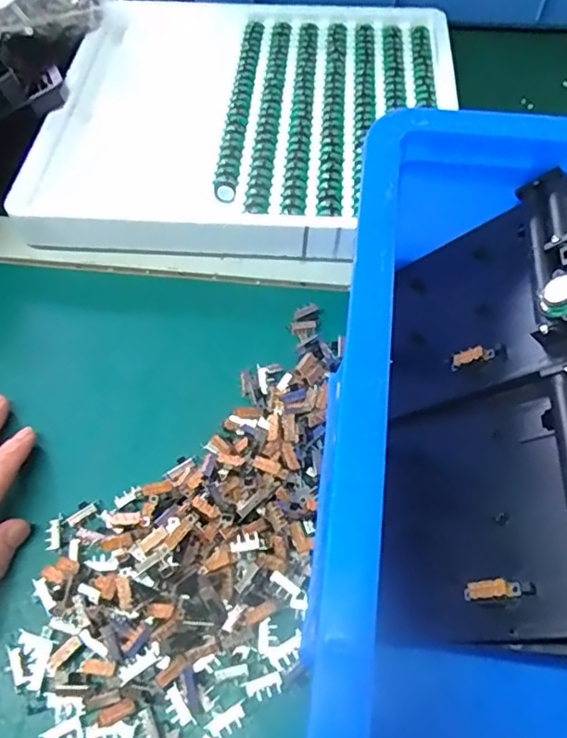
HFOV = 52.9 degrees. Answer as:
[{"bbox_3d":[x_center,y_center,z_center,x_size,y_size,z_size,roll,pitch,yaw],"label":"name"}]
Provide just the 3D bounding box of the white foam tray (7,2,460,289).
[{"bbox_3d":[-0.024,-0.208,0.469,0.309,0.037,0.313,7,60,6],"label":"white foam tray"}]

